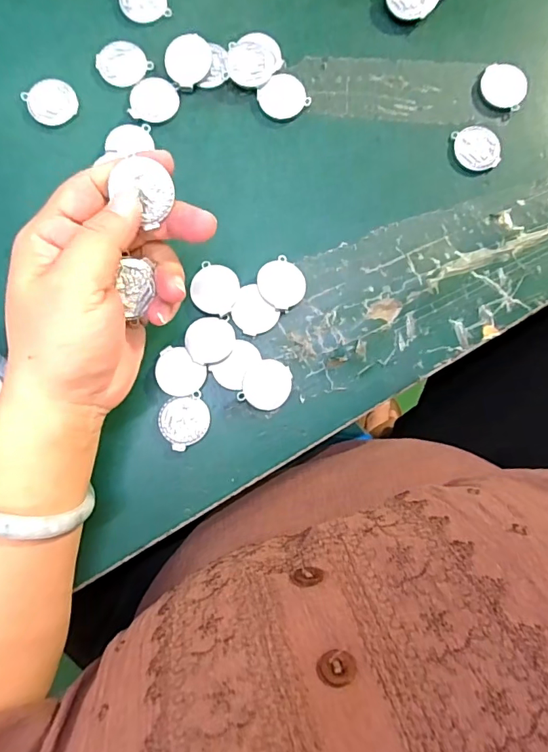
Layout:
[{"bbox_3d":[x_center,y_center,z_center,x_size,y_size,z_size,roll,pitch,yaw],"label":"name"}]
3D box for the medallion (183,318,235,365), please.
[{"bbox_3d":[-0.038,-0.021,0.281,0.028,0.004,0.028,-6,85,-4],"label":"medallion"}]

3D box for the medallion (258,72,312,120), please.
[{"bbox_3d":[0.006,-0.178,0.302,0.028,0.006,0.026,0,84,-3],"label":"medallion"}]

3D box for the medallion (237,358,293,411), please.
[{"bbox_3d":[-0.004,0.005,0.283,0.029,0.004,0.030,0,88,-11],"label":"medallion"}]

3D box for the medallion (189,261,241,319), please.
[{"bbox_3d":[-0.036,-0.053,0.287,0.028,0.005,0.029,0,84,-3],"label":"medallion"}]

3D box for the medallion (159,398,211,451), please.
[{"bbox_3d":[-0.053,0.026,0.279,0.029,0.005,0.029,0,84,-3],"label":"medallion"}]

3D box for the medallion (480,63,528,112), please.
[{"bbox_3d":[0.151,-0.190,0.310,0.031,0.005,0.028,23,84,-1],"label":"medallion"}]

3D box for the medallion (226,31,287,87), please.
[{"bbox_3d":[-0.013,-0.201,0.300,0.036,0.004,0.032,-30,86,-3],"label":"medallion"}]

